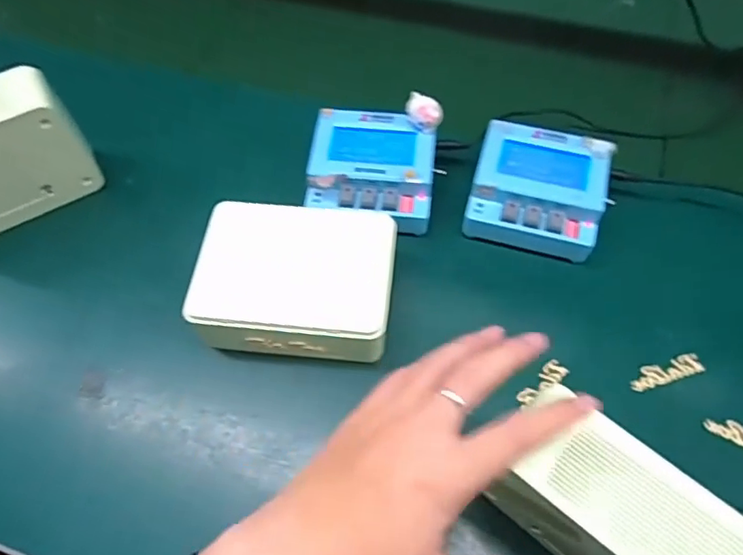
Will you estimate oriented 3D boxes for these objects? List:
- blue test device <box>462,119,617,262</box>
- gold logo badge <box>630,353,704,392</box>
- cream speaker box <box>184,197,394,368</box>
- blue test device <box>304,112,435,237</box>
[{"bbox_3d":[0.139,-0.071,0.455,0.103,0.050,0.096,15,61,9],"label":"blue test device"},{"bbox_3d":[0.215,0.068,0.397,0.054,0.004,0.016,-15,61,-8],"label":"gold logo badge"},{"bbox_3d":[-0.055,0.003,0.414,0.139,0.056,0.109,4,60,3],"label":"cream speaker box"},{"bbox_3d":[0.001,-0.088,0.467,0.102,0.051,0.097,7,60,5],"label":"blue test device"}]

